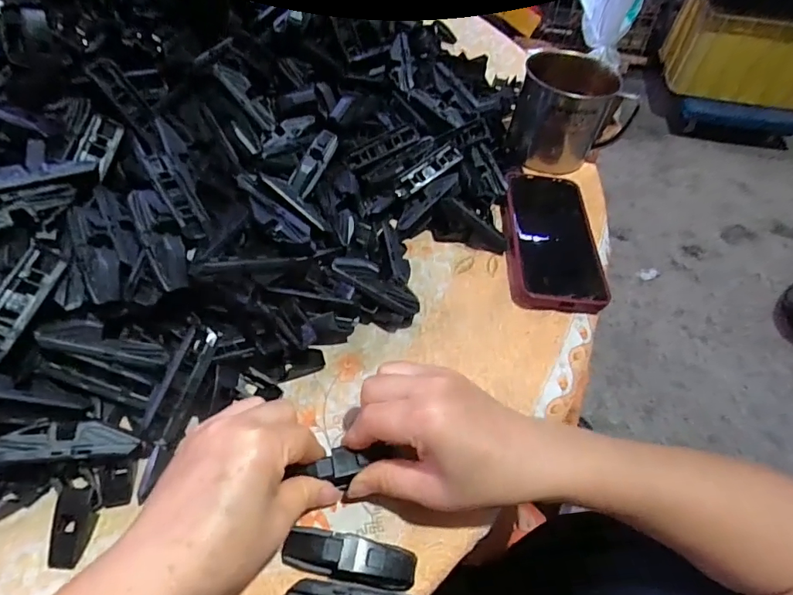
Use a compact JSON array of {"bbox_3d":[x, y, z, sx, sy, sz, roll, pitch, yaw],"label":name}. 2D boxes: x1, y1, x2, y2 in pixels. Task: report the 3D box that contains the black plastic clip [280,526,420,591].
[{"bbox_3d":[-0.026,0.145,0.259,0.073,0.016,0.021,13,55,5],"label":"black plastic clip"}]

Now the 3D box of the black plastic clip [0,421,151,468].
[{"bbox_3d":[-0.190,0.082,0.263,0.088,0.007,0.024,6,52,-25],"label":"black plastic clip"}]

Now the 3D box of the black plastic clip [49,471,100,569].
[{"bbox_3d":[-0.182,0.126,0.265,0.019,0.009,0.047,-2,68,-6],"label":"black plastic clip"}]

